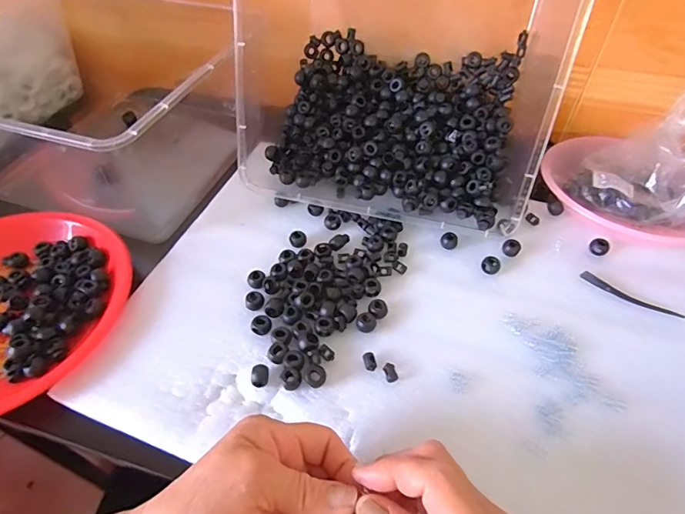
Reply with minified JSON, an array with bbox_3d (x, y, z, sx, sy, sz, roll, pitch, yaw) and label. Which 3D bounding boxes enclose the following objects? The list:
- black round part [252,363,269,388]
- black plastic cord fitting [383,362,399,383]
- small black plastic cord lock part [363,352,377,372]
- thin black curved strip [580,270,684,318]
[{"bbox_3d":[-0.066,0.096,0.353,0.012,0.013,0.017,3,49,2],"label":"black round part"},{"bbox_3d":[0.039,0.095,0.357,0.010,0.005,0.015,-11,50,-9],"label":"black plastic cord fitting"},{"bbox_3d":[0.023,0.087,0.363,0.009,0.005,0.016,-12,50,-10],"label":"small black plastic cord lock part"},{"bbox_3d":[0.266,0.036,0.404,0.086,0.004,0.013,33,57,26],"label":"thin black curved strip"}]

